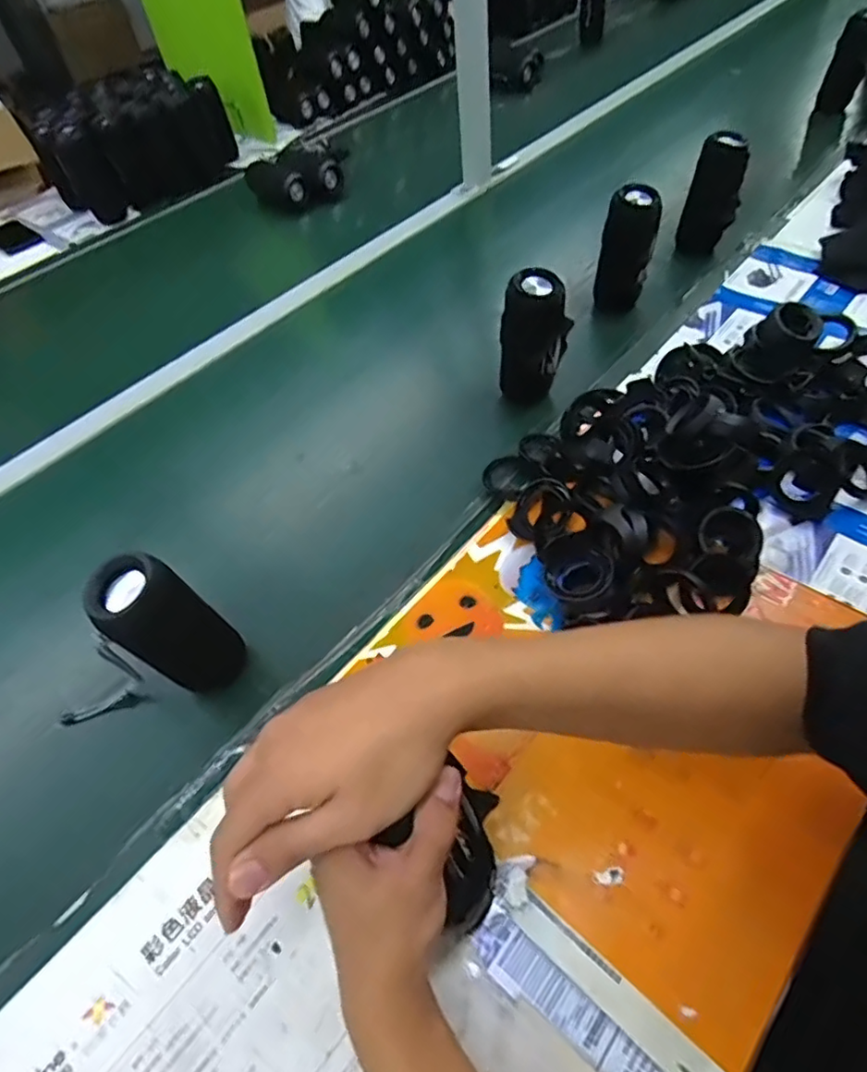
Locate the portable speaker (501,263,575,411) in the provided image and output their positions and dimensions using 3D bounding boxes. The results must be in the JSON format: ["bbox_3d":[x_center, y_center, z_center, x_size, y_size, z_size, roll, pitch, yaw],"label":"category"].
[{"bbox_3d":[0.119,-0.227,0.686,0.072,0.142,0.058,14,55,16],"label":"portable speaker"}]

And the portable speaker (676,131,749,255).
[{"bbox_3d":[0.405,-0.487,0.850,0.073,0.156,0.058,17,59,14],"label":"portable speaker"}]

